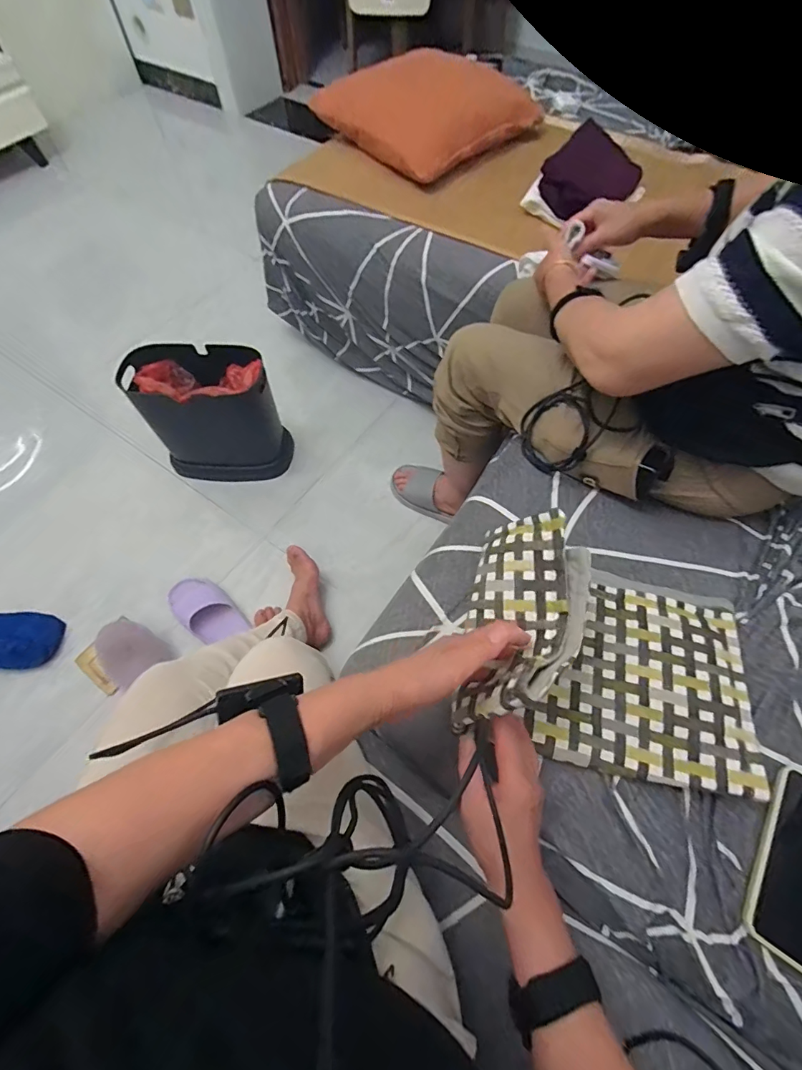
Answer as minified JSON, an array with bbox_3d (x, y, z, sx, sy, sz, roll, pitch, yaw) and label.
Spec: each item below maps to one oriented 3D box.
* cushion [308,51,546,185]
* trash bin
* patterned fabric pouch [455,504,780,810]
[{"bbox_3d":[0.050,-1.032,1.079,0.381,0.092,0.403,-40,69,-18],"label":"cushion"},{"bbox_3d":[-0.446,-0.279,1.102,0.309,0.307,0.169,0,62,1],"label":"trash bin"},{"bbox_3d":[0.221,0.115,0.459,0.291,0.120,0.214,12,63,7],"label":"patterned fabric pouch"}]

